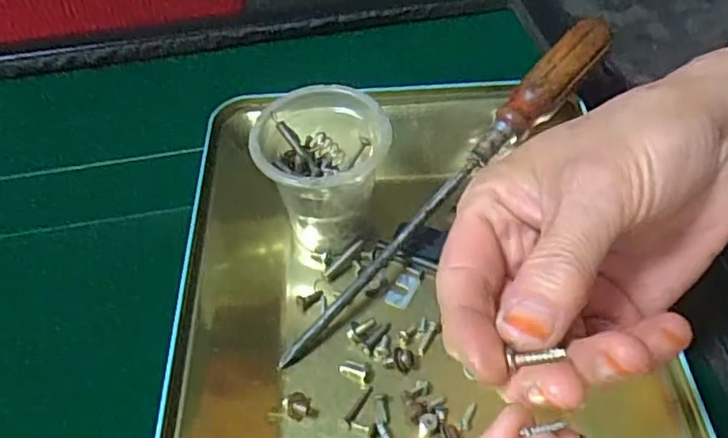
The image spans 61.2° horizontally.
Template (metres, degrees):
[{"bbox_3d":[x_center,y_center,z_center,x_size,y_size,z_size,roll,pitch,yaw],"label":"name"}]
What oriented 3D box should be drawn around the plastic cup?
[{"bbox_3d":[-0.020,-0.018,0.311,0.061,0.072,0.062,-2,51,2],"label":"plastic cup"}]

